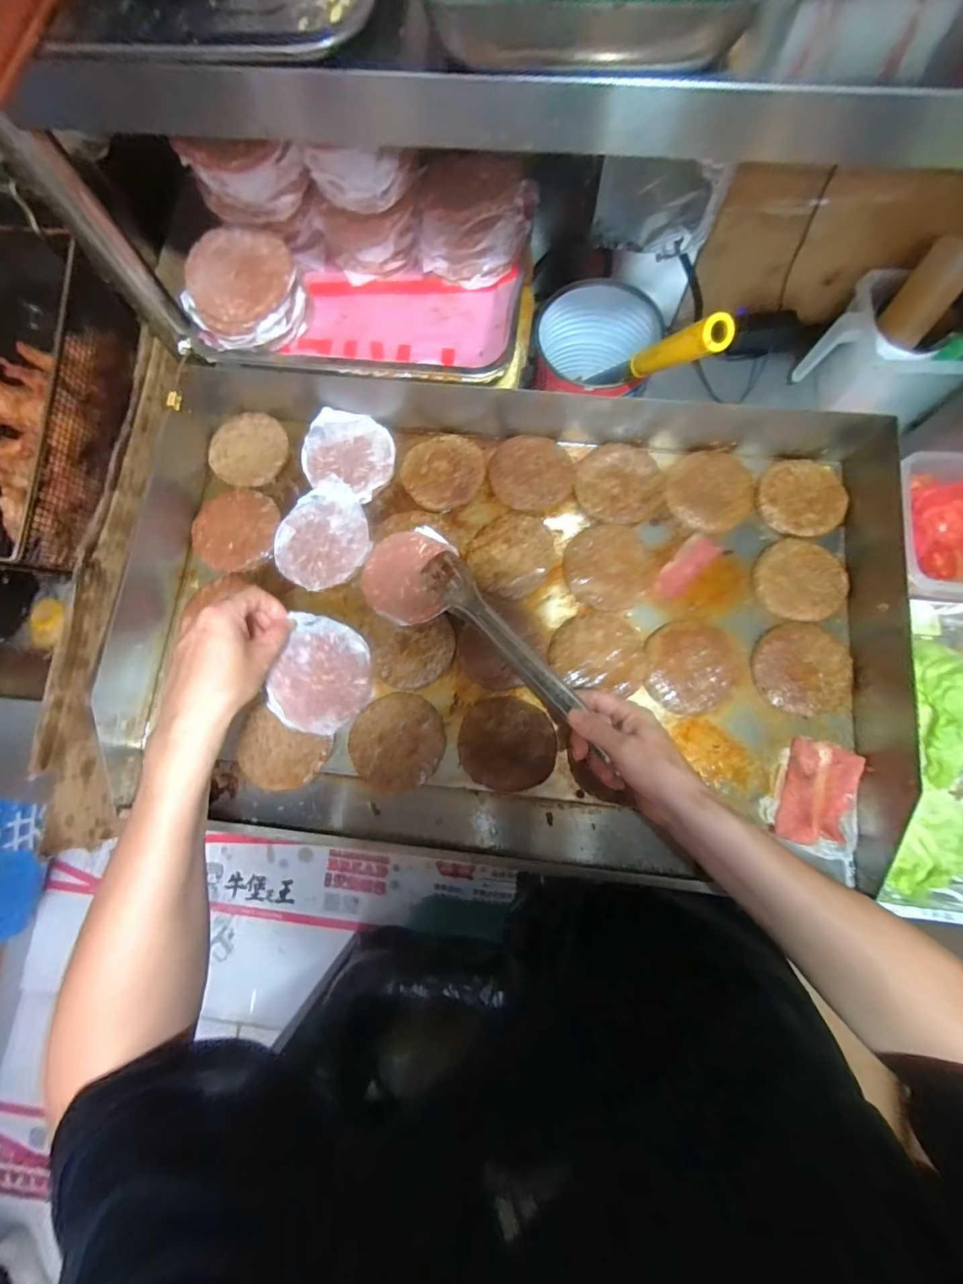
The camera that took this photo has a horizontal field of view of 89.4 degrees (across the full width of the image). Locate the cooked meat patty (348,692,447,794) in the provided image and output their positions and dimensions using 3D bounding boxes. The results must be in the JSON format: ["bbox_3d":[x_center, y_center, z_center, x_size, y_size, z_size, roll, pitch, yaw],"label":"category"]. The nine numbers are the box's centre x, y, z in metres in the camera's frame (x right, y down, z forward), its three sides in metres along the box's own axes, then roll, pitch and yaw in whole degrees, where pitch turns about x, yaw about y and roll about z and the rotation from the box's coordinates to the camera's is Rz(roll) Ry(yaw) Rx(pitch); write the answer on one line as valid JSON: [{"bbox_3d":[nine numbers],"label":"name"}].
[{"bbox_3d":[-0.087,0.104,0.503,0.095,0.011,0.096,0,86,1],"label":"cooked meat patty"}]

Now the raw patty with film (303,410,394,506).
[{"bbox_3d":[-0.154,-0.218,0.564,0.103,0.021,0.094,0,86,1],"label":"raw patty with film"}]

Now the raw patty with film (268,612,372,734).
[{"bbox_3d":[-0.151,0.034,0.474,0.011,0.098,0.107,10,85,47],"label":"raw patty with film"}]

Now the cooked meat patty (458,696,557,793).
[{"bbox_3d":[0.026,0.104,0.496,0.096,0.015,0.092,-7,78,0],"label":"cooked meat patty"}]

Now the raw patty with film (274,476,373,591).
[{"bbox_3d":[-0.177,-0.118,0.553,0.101,0.017,0.115,43,82,9],"label":"raw patty with film"}]

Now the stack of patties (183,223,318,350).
[{"bbox_3d":[-0.239,-0.357,0.503,0.102,0.070,0.109,14,79,4],"label":"stack of patties"}]

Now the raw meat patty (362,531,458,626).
[{"bbox_3d":[-0.081,-0.070,0.523,0.094,0.006,0.097,5,82,7],"label":"raw meat patty"}]

